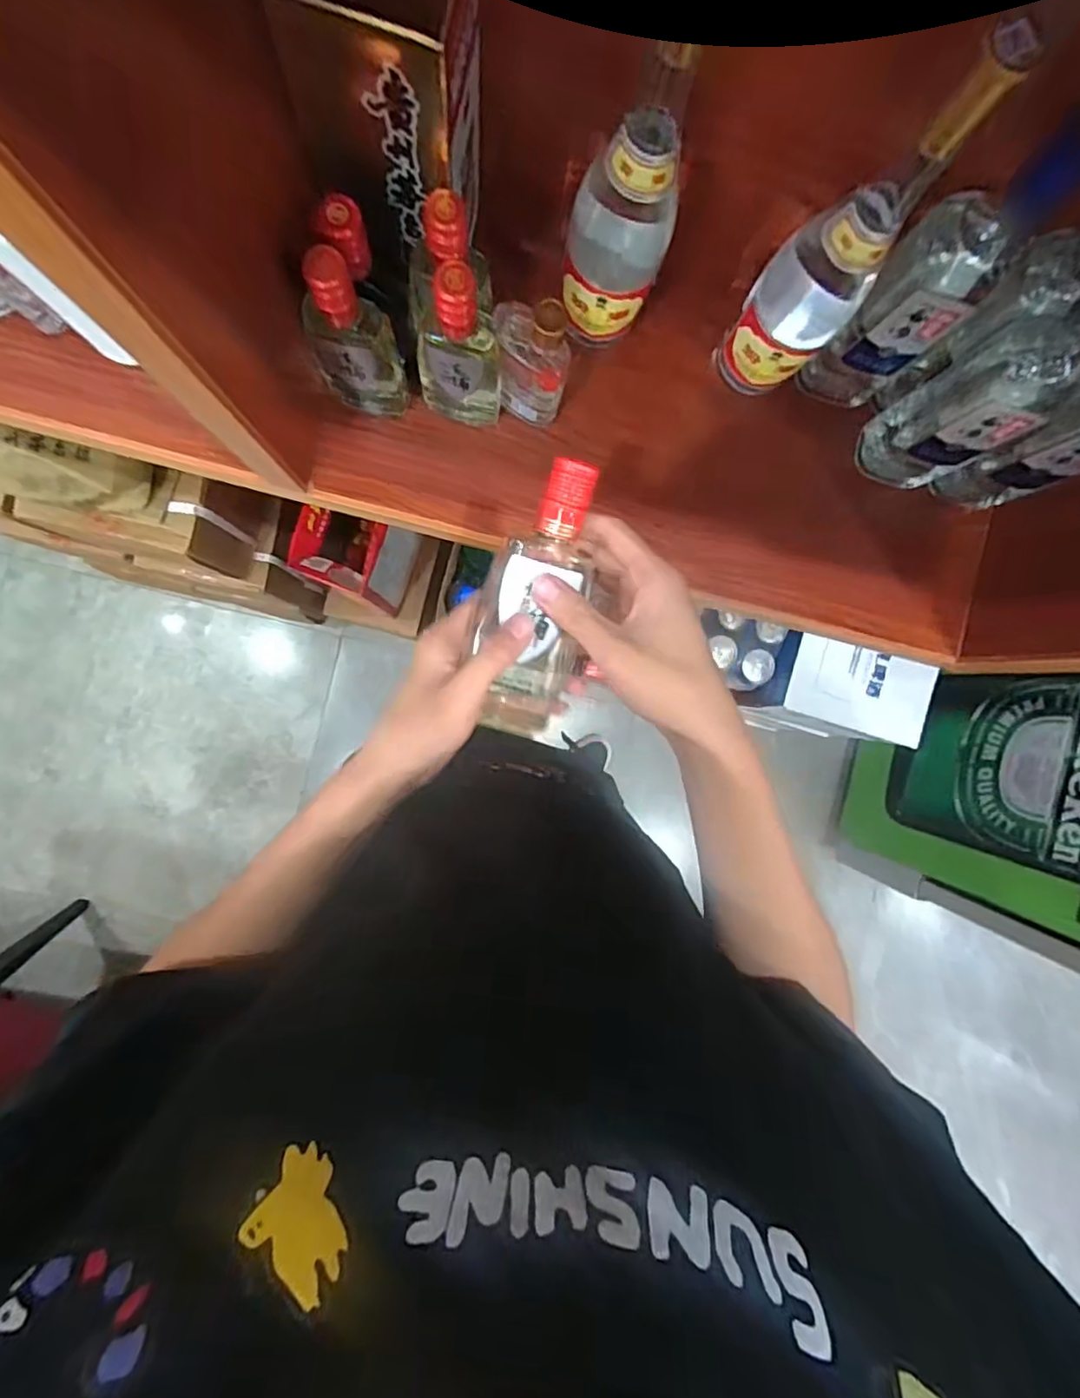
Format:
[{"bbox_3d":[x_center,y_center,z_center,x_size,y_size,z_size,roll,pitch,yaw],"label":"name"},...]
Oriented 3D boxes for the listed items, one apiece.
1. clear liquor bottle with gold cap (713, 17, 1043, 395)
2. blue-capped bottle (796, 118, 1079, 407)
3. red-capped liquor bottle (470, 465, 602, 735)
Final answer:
[{"bbox_3d":[0.206,-0.305,0.409,0.070,0.267,0.068,39,88,-5],"label":"clear liquor bottle with gold cap"},{"bbox_3d":[0.277,-0.295,0.445,0.074,0.224,0.078,0,91,-5],"label":"blue-capped bottle"},{"bbox_3d":[-0.003,-0.057,0.351,0.057,0.031,0.155,10,105,-5],"label":"red-capped liquor bottle"}]

